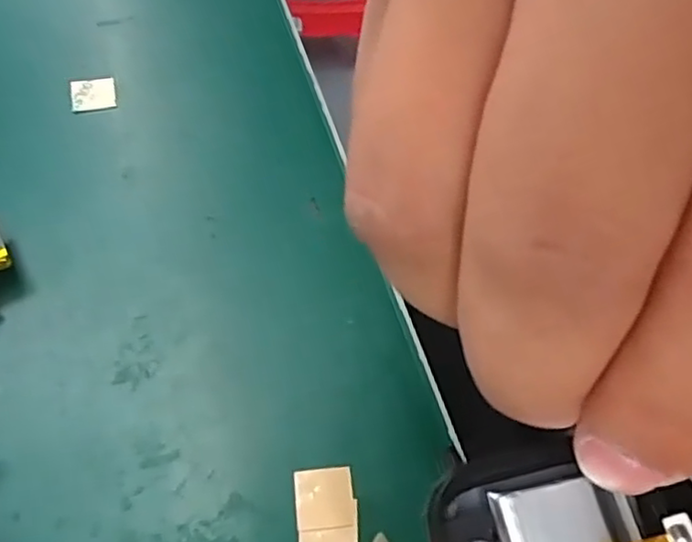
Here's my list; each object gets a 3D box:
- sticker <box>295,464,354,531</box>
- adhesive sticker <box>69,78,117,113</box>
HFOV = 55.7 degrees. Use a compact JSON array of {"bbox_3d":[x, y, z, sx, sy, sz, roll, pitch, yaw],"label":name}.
[{"bbox_3d":[-0.006,0.060,0.174,0.015,0.004,0.015,-3,61,-7],"label":"sticker"},{"bbox_3d":[-0.093,-0.065,0.240,0.015,0.005,0.013,-9,61,-8],"label":"adhesive sticker"}]

